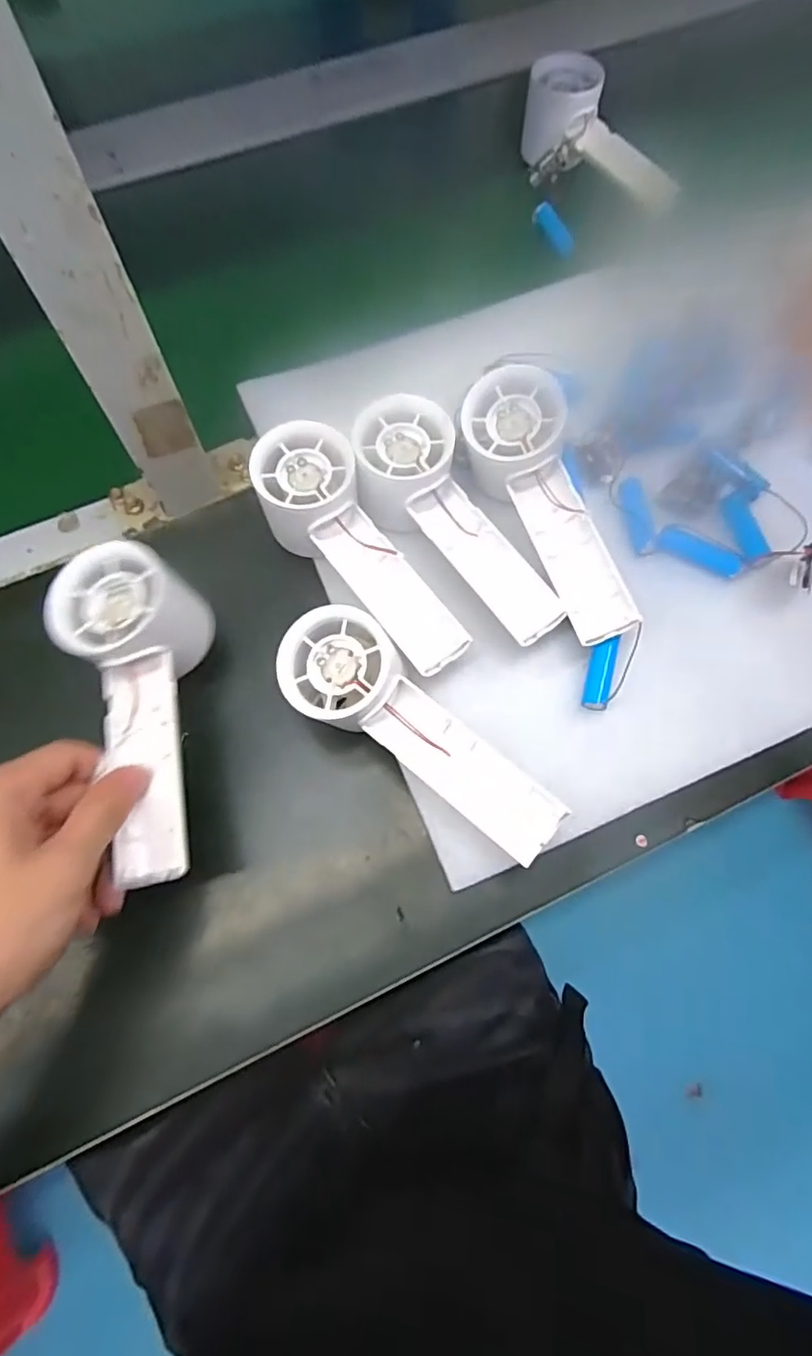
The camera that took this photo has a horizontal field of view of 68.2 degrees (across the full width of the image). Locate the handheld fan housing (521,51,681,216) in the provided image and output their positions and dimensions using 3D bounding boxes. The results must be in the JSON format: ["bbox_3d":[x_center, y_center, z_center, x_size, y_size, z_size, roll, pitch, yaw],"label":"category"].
[{"bbox_3d":[0.162,-0.441,0.501,0.149,0.051,0.083,27,72,-13],"label":"handheld fan housing"}]

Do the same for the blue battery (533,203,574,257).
[{"bbox_3d":[0.121,-0.366,0.492,0.043,0.014,0.011,39,72,-23],"label":"blue battery"}]

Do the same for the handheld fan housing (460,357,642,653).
[{"bbox_3d":[0.080,-0.097,0.343,0.055,0.046,0.162,-24,86,-8],"label":"handheld fan housing"}]

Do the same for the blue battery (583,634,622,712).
[{"bbox_3d":[0.110,-0.002,0.340,0.013,0.012,0.043,16,72,5],"label":"blue battery"}]

